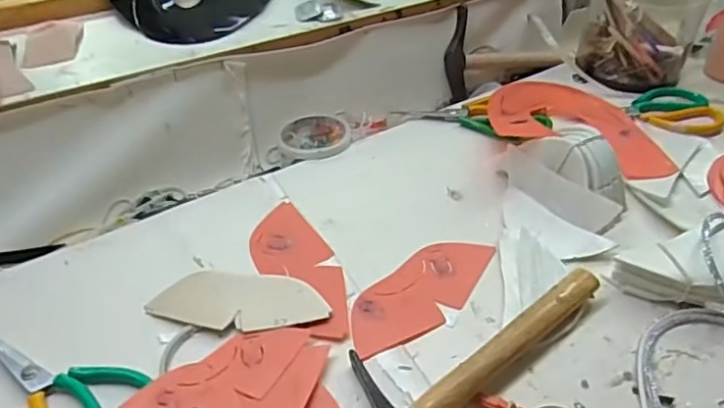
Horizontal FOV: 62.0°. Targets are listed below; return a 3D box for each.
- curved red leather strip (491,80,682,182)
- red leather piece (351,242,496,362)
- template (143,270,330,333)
[{"bbox_3d":[0.254,-0.109,0.731,0.200,0.043,0.206,1,39,0],"label":"curved red leather strip"},{"bbox_3d":[0.052,0.080,0.544,0.070,0.006,0.167,32,49,30],"label":"red leather piece"},{"bbox_3d":[-0.106,0.085,0.530,0.153,0.004,0.065,2,35,7],"label":"template"}]

